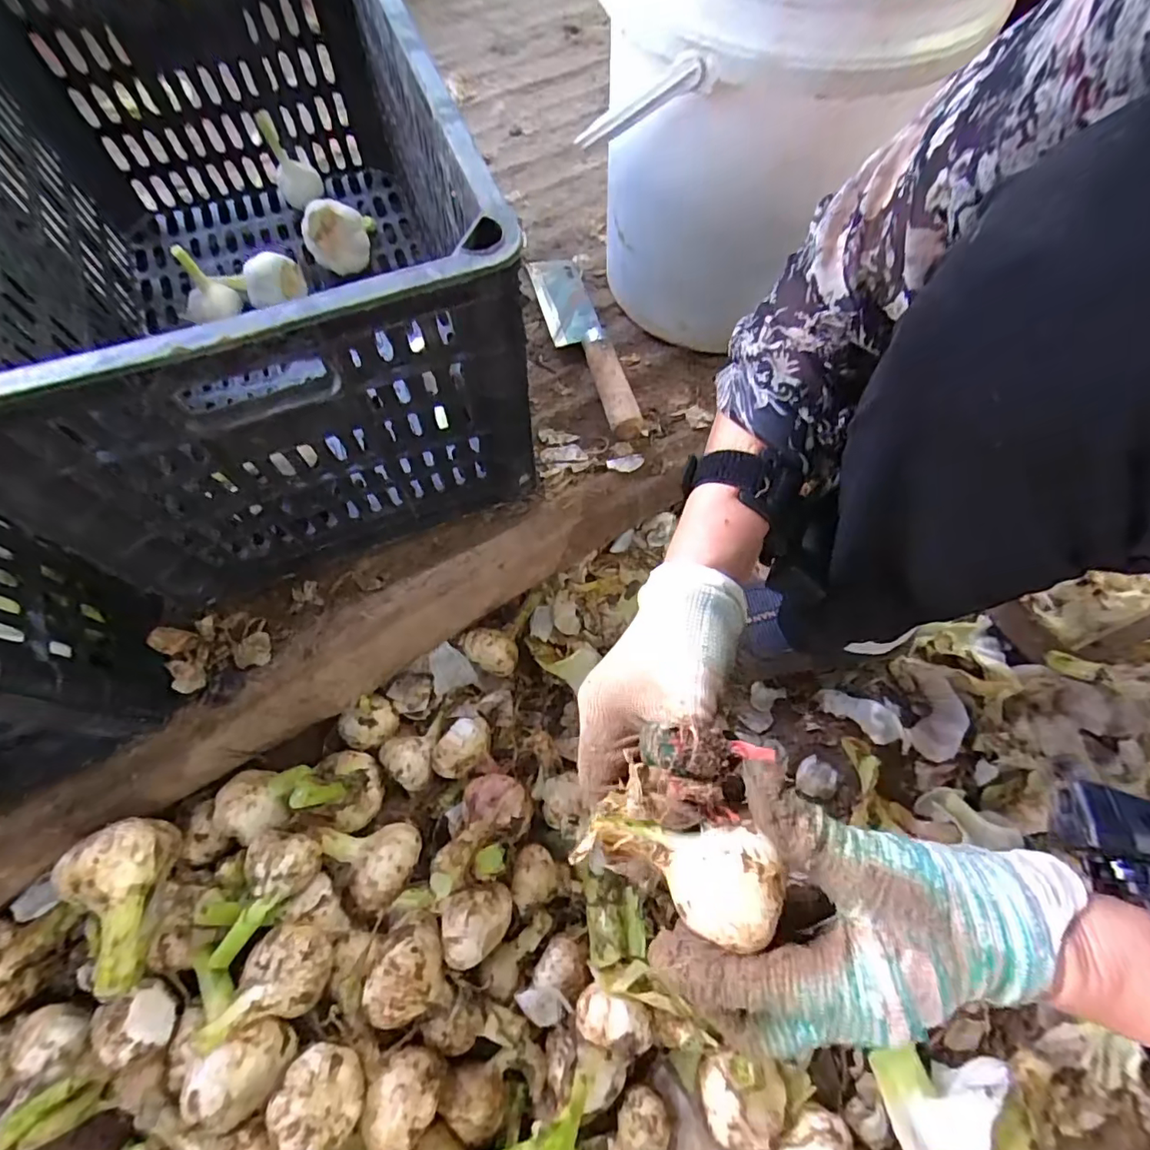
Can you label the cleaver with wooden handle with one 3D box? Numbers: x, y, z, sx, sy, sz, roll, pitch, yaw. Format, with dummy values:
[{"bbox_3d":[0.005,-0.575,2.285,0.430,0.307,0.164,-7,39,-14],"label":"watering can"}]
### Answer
[{"bbox_3d":[0.010,-0.239,0.538,0.056,0.033,0.261,-17,69,-7],"label":"cleaver with wooden handle"}]

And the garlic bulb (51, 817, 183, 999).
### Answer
[{"bbox_3d":[-0.302,0.215,0.358,0.047,0.055,0.098,0,68,0],"label":"garlic bulb"}]

